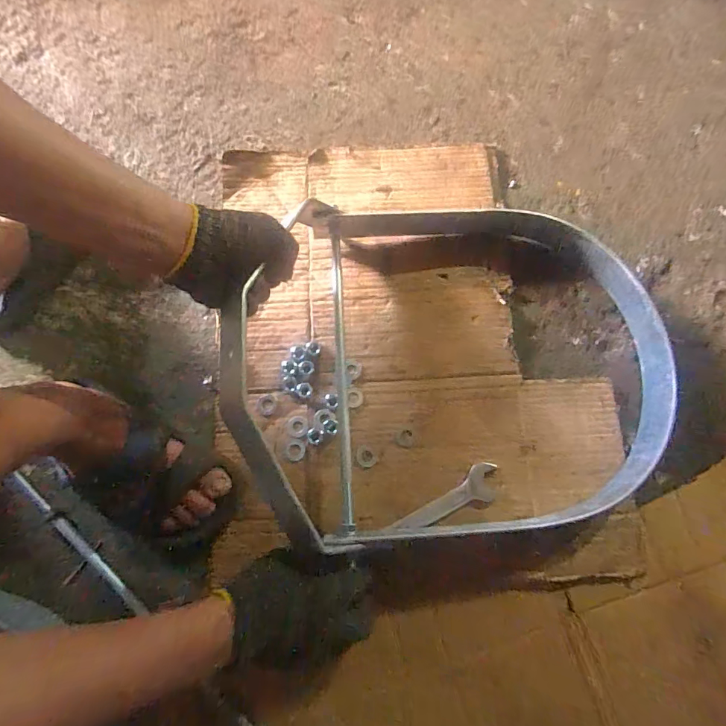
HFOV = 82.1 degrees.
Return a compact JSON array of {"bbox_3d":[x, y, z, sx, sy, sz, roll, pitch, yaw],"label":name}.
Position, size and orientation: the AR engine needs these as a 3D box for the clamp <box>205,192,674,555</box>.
[{"bbox_3d":[0.092,-0.004,0.493,0.538,0.081,0.385,-6,76,-1],"label":"clamp"}]

